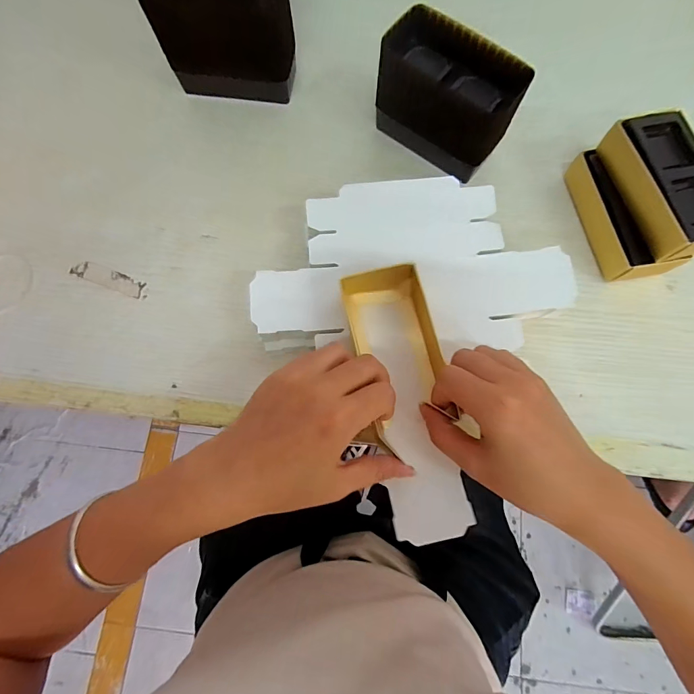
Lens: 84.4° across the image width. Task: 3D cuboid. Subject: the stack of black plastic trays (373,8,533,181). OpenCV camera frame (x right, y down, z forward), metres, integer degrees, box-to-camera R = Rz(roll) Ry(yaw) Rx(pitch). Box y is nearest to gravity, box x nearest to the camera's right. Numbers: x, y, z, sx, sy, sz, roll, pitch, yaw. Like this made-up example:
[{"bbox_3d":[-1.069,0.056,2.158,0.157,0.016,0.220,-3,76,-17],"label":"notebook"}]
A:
[{"bbox_3d":[0.084,-0.214,0.340,0.119,0.084,0.066,38,79,8],"label":"stack of black plastic trays"}]

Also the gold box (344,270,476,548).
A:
[{"bbox_3d":[0.043,0.037,0.268,0.065,0.038,0.183,-8,79,-3],"label":"gold box"}]

